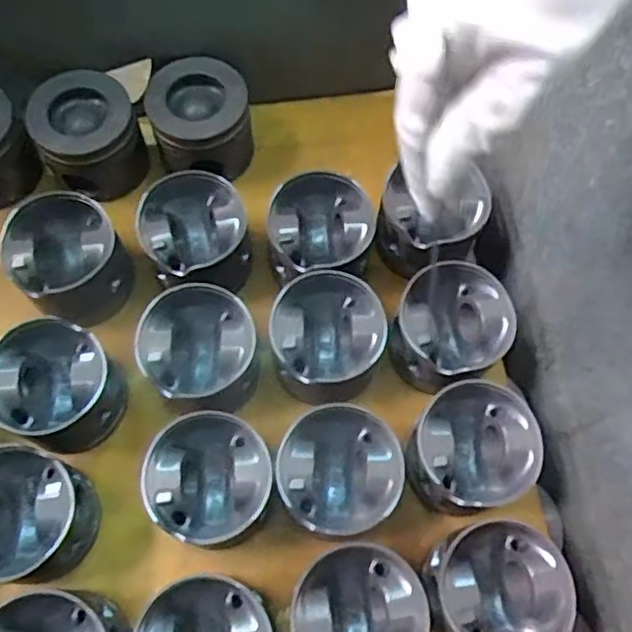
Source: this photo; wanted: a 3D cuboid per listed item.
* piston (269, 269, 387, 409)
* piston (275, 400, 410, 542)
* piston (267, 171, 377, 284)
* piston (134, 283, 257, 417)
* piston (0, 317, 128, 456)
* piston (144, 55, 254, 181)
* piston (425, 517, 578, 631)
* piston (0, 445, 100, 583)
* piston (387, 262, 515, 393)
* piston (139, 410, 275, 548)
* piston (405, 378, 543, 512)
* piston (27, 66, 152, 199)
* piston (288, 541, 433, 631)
[{"bbox_3d":[0.008,0.021,0.531,0.085,0.077,0.092,1,68,-2],"label":"piston"},{"bbox_3d":[0.017,0.118,0.490,0.087,0.067,0.087,1,68,-2],"label":"piston"},{"bbox_3d":[0.004,-0.066,0.566,0.088,0.071,0.089,6,68,1],"label":"piston"},{"bbox_3d":[-0.091,0.029,0.517,0.087,0.072,0.096,-42,75,-16],"label":"piston"},{"bbox_3d":[-0.200,0.055,0.507,0.093,0.076,0.085,1,68,-2],"label":"piston"},{"bbox_3d":[-0.105,-0.176,0.599,0.089,0.073,0.086,1,68,-2],"label":"piston"},{"bbox_3d":[0.125,0.189,0.454,0.092,0.050,0.085,1,68,-2],"label":"piston"},{"bbox_3d":[-0.212,0.150,0.474,0.094,0.073,0.097,23,69,7],"label":"piston"},{"bbox_3d":[0.106,0.013,0.533,0.088,0.072,0.091,1,68,-2],"label":"piston"},{"bbox_3d":[-0.075,0.123,0.485,0.088,0.074,0.086,1,68,-2],"label":"piston"},{"bbox_3d":[0.117,0.103,0.498,0.085,0.066,0.091,1,68,-2],"label":"piston"},{"bbox_3d":[-0.200,-0.159,0.583,0.084,0.073,0.088,1,68,-2],"label":"piston"},{"bbox_3d":[0.028,0.206,0.452,0.085,0.075,0.086,1,68,-2],"label":"piston"}]

